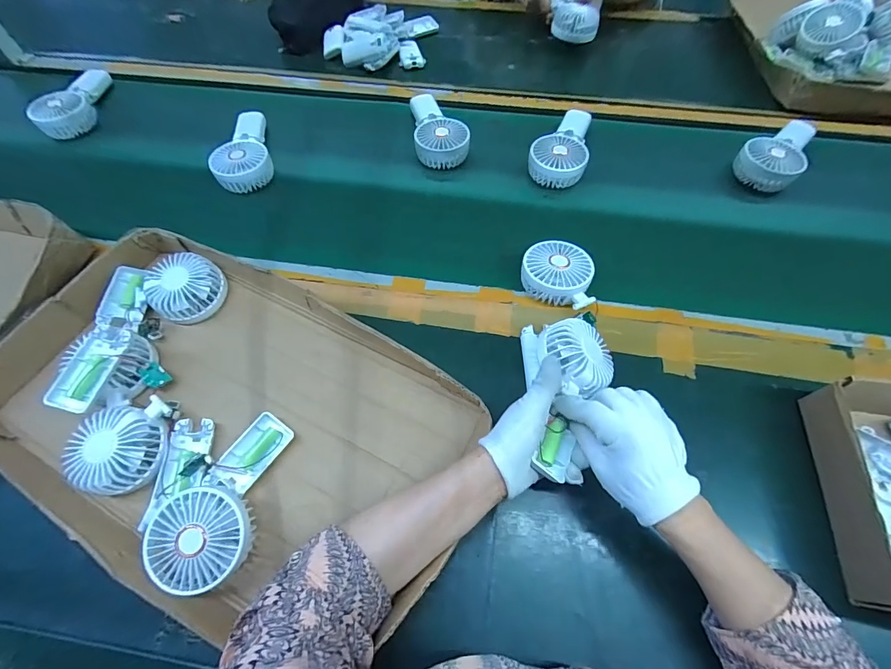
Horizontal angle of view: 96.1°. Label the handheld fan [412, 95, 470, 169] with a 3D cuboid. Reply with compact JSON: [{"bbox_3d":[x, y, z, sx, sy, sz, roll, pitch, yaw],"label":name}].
[{"bbox_3d":[-0.013,-0.360,0.684,0.086,0.050,0.173,-9,64,-2],"label":"handheld fan"}]

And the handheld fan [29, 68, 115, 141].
[{"bbox_3d":[-0.685,-0.439,0.744,0.076,0.050,0.188,-3,64,1],"label":"handheld fan"}]

